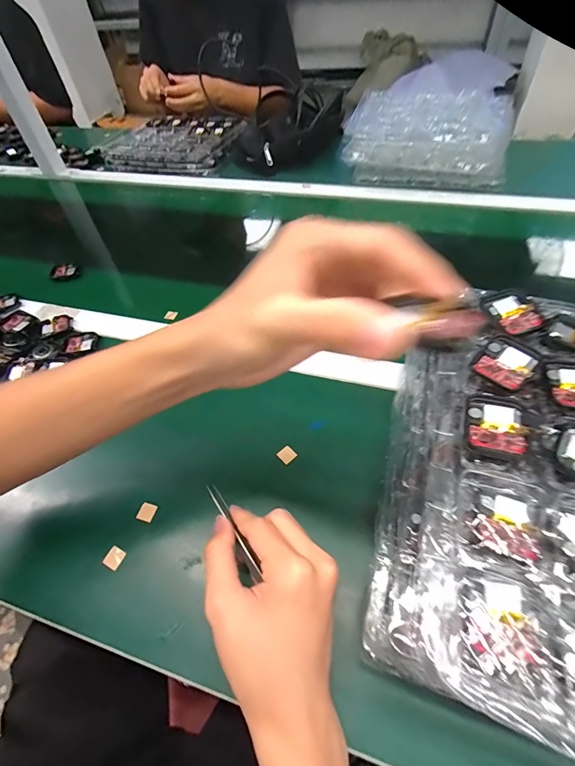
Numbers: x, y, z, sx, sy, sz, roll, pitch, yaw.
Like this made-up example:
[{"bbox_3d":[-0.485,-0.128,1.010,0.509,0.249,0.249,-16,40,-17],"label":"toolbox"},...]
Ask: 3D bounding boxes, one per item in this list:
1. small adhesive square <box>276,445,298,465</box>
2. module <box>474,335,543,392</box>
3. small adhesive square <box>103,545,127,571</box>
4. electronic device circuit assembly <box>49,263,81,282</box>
[{"bbox_3d":[0.000,0.073,0.371,0.016,0.004,0.015,-40,58,-23],"label":"small adhesive square"},{"bbox_3d":[0.157,-0.015,0.261,0.038,0.008,0.035,-39,58,-23],"label":"module"},{"bbox_3d":[-0.154,0.155,0.325,0.014,0.005,0.017,20,56,20],"label":"small adhesive square"},{"bbox_3d":[-0.371,-0.184,0.608,0.045,0.025,0.017,-32,55,-18],"label":"electronic device circuit assembly"}]

